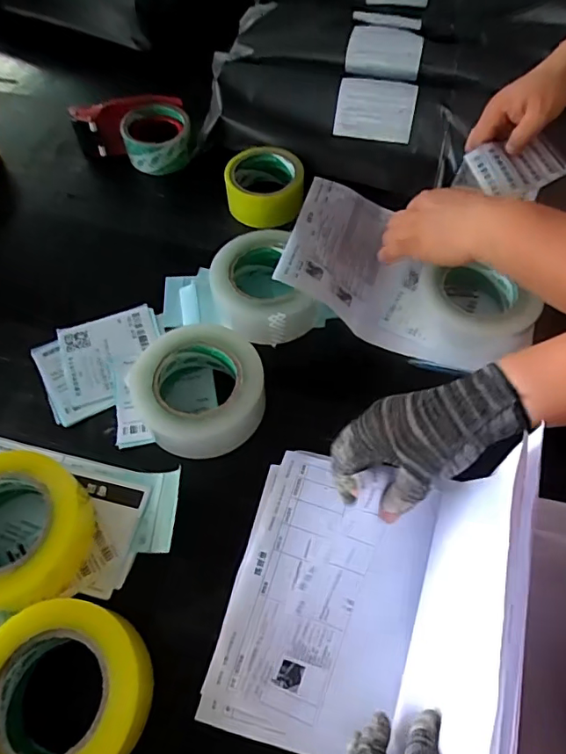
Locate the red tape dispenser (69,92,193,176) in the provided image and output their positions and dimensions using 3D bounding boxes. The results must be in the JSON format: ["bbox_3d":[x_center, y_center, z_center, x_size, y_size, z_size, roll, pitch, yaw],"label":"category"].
[{"bbox_3d":[-0.201,-0.331,0.715,0.150,0.060,0.112,-21,59,-9],"label":"red tape dispenser"}]

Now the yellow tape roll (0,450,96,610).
[{"bbox_3d":[-0.229,0.129,0.438,0.116,0.054,0.120,-1,56,1],"label":"yellow tape roll"}]

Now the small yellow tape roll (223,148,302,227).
[{"bbox_3d":[-0.023,-0.245,0.664,0.096,0.054,0.092,-1,56,1],"label":"small yellow tape roll"}]

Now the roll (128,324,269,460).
[{"bbox_3d":[-0.078,0.014,0.501,0.121,0.053,0.118,-1,56,1],"label":"roll"}]

